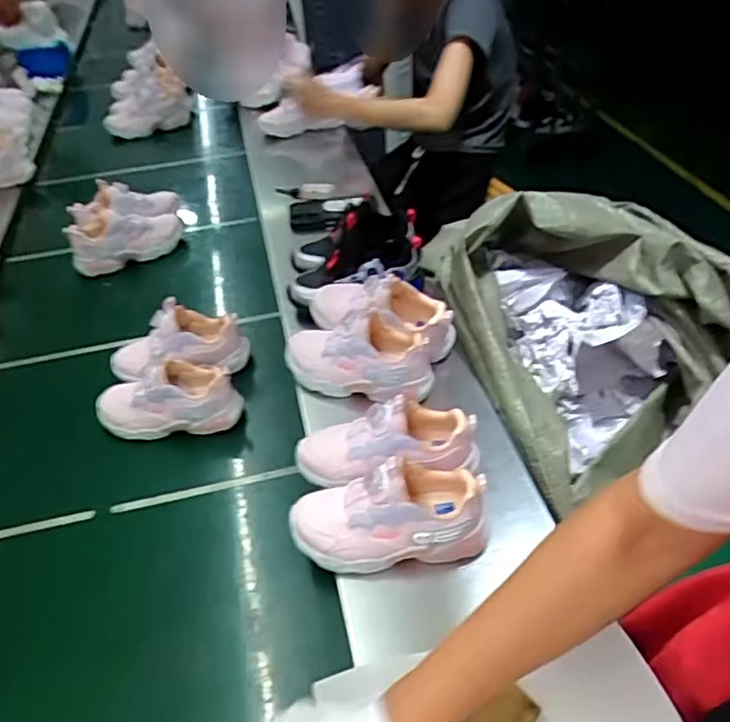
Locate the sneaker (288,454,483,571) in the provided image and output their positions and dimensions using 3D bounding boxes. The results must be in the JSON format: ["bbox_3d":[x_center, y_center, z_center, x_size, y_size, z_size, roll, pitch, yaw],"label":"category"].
[{"bbox_3d":[0.023,0.147,0.617,0.199,0.113,0.086,-6,43,-2],"label":"sneaker"}]

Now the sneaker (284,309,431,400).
[{"bbox_3d":[-0.013,-0.013,0.794,0.205,0.099,0.073,8,44,13],"label":"sneaker"}]

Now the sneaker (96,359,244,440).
[{"bbox_3d":[-0.270,0.047,0.811,0.201,0.082,0.073,-7,43,-3],"label":"sneaker"}]

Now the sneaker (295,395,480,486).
[{"bbox_3d":[0.024,0.088,0.671,0.201,0.098,0.084,-7,43,-4],"label":"sneaker"}]

